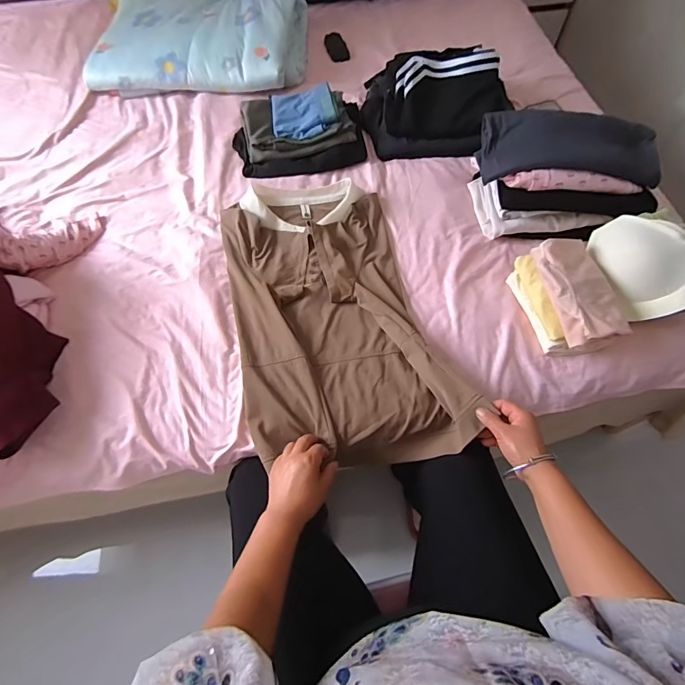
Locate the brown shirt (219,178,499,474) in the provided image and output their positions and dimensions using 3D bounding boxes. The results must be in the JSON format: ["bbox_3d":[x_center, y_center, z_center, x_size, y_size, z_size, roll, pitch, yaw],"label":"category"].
[{"bbox_3d":[-0.023,-0.063,0.734,0.329,0.076,0.560,-12,65,-4],"label":"brown shirt"}]

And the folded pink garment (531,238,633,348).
[{"bbox_3d":[0.396,-0.092,0.685,0.098,0.034,0.188,-10,63,-5],"label":"folded pink garment"}]

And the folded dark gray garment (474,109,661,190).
[{"bbox_3d":[0.420,-0.361,0.745,0.319,0.078,0.114,5,63,3],"label":"folded dark gray garment"}]

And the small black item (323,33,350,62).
[{"bbox_3d":[-0.018,-0.828,1.145,0.054,0.019,0.108,-16,64,-8],"label":"small black item"}]

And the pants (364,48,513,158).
[{"bbox_3d":[0.207,-0.558,0.924,0.314,0.116,0.251,2,65,3],"label":"pants"}]

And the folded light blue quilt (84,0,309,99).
[{"bbox_3d":[-0.370,-0.811,1.070,0.527,0.092,0.357,3,65,3],"label":"folded light blue quilt"}]

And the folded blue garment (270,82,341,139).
[{"bbox_3d":[-0.088,-0.516,0.910,0.144,0.033,0.142,-14,63,-7],"label":"folded blue garment"}]

